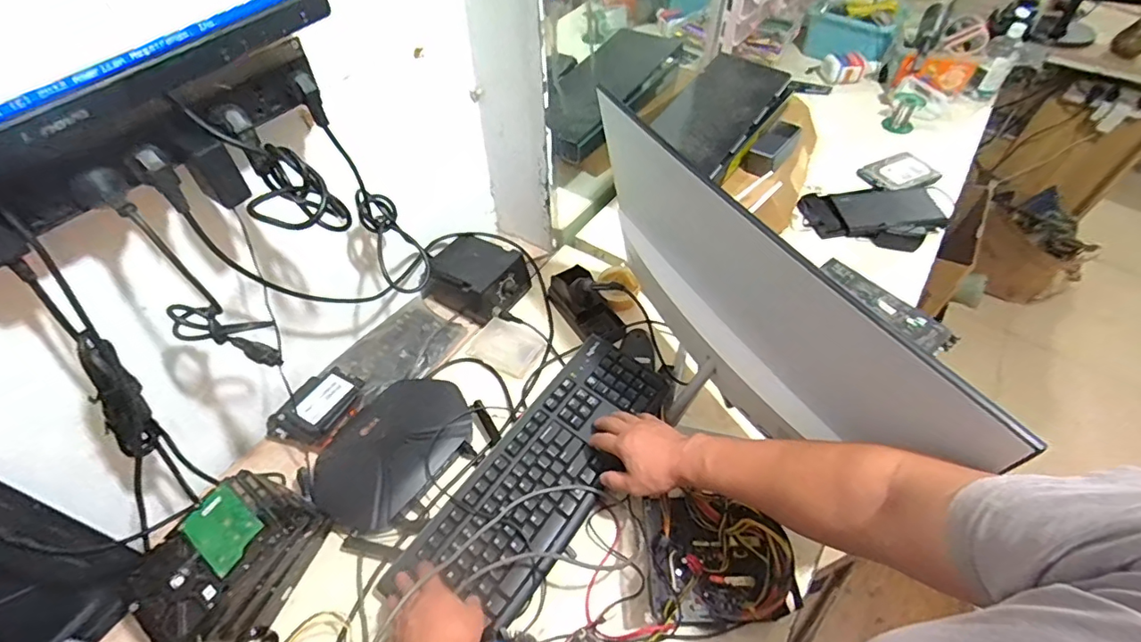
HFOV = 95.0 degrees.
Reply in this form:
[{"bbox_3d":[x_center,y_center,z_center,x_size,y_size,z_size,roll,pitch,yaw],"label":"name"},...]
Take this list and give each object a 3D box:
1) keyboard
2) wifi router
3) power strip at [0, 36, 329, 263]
[{"bbox_3d":[-0.028,0.191,0.697,0.155,0.023,0.403,30,61,22],"label":"keyboard"},{"bbox_3d":[-0.244,0.187,0.746,0.180,0.042,0.240,33,59,24],"label":"wifi router"},{"bbox_3d":[-0.395,-0.129,0.439,0.066,0.057,0.452,25,56,19],"label":"power strip"}]

